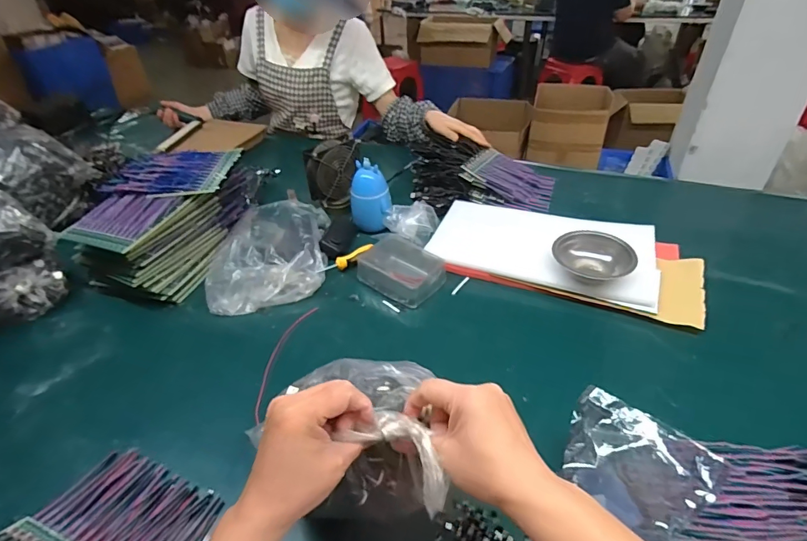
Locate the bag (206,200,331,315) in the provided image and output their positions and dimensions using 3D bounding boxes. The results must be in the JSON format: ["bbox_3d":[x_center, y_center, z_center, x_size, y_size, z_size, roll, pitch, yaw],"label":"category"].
[{"bbox_3d":[-0.250,-0.039,0.825,0.201,0.054,0.284,-4,38,-2],"label":"bag"}]

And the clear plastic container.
[{"bbox_3d":[-0.006,-0.001,0.780,0.146,0.048,0.109,26,46,31],"label":"clear plastic container"}]

